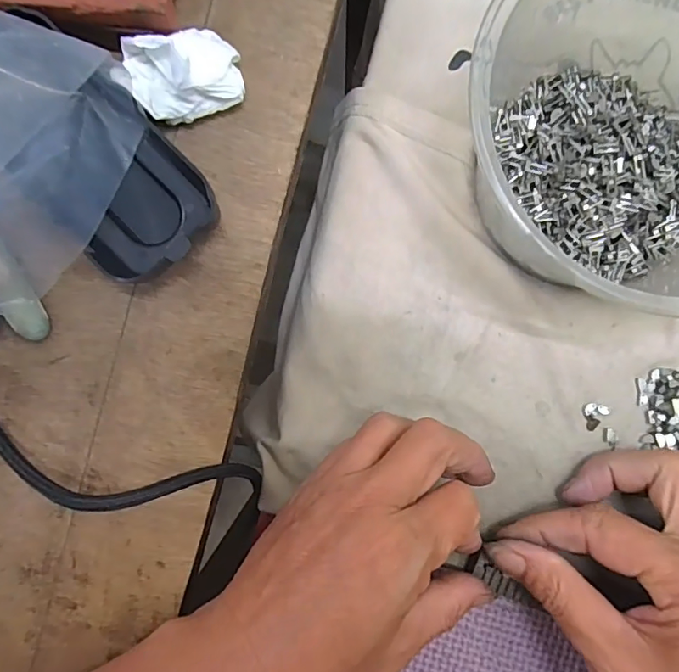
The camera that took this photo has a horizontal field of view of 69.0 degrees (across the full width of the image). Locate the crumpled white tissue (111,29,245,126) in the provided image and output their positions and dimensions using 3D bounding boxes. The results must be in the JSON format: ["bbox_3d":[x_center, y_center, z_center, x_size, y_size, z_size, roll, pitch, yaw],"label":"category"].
[{"bbox_3d":[-0.062,-0.102,0.194,0.043,0.027,0.030,-27,88,0],"label":"crumpled white tissue"}]

